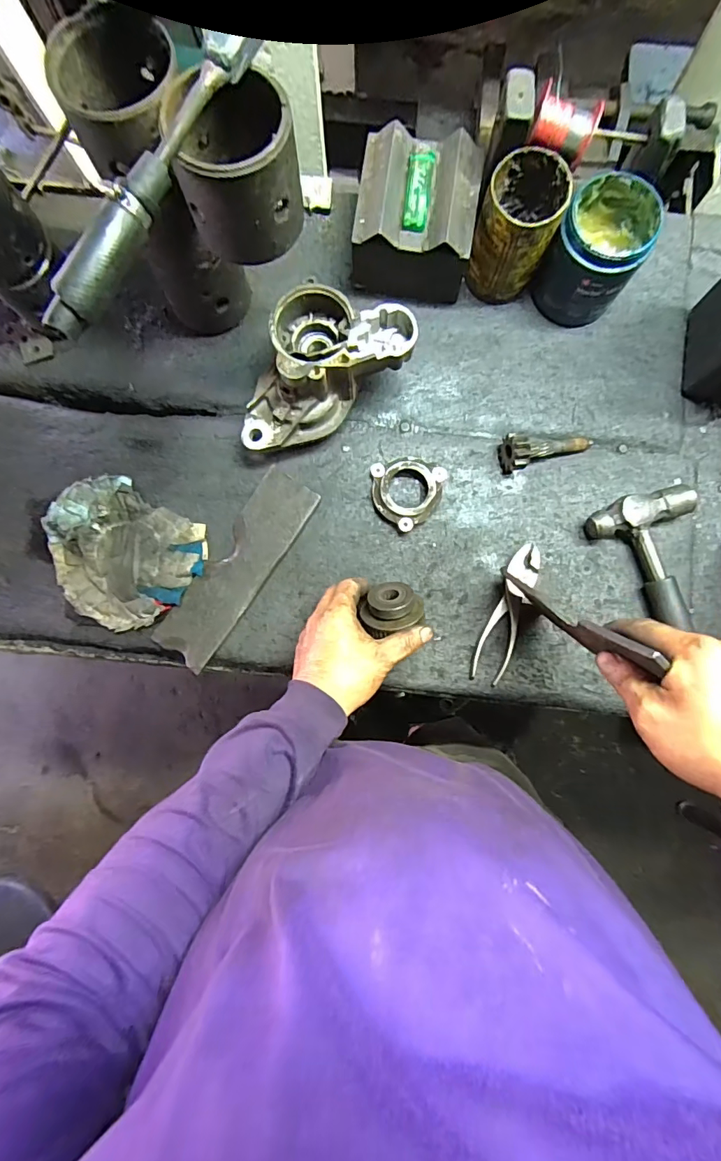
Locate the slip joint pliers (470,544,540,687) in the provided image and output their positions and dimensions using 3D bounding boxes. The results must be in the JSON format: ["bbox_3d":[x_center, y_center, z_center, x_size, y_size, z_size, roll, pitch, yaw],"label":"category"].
[{"bbox_3d":[0.156,0.034,0.500,0.035,0.017,0.151,20,86,3],"label":"slip joint pliers"}]

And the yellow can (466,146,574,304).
[{"bbox_3d":[0.159,-0.358,0.489,0.076,0.113,0.084,20,86,3],"label":"yellow can"}]

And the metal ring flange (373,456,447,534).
[{"bbox_3d":[0.049,-0.102,0.516,0.078,0.021,0.077,0,85,1],"label":"metal ring flange"}]

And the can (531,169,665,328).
[{"bbox_3d":[0.242,-0.335,0.492,0.087,0.097,0.094,31,86,4],"label":"can"}]

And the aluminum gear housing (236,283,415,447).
[{"bbox_3d":[-0.047,-0.218,0.488,0.190,0.096,0.104,-33,85,-2],"label":"aluminum gear housing"}]

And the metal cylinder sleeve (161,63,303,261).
[{"bbox_3d":[-0.090,-0.307,0.353,0.083,0.084,0.086,0,83,1],"label":"metal cylinder sleeve"}]

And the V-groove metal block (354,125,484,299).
[{"bbox_3d":[0.058,-0.373,0.502,0.121,0.093,0.127,10,85,2],"label":"V-groove metal block"}]

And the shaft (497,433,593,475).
[{"bbox_3d":[0.203,-0.149,0.509,0.103,0.036,0.038,-16,85,0],"label":"shaft"}]

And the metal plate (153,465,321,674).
[{"bbox_3d":[-0.135,-0.014,0.517,0.066,0.011,0.224,34,85,5],"label":"metal plate"}]

